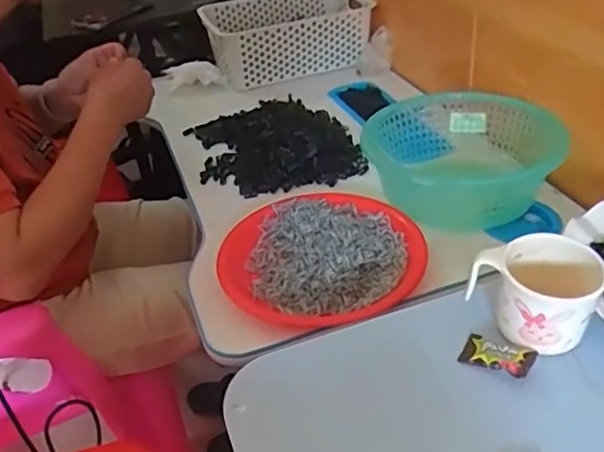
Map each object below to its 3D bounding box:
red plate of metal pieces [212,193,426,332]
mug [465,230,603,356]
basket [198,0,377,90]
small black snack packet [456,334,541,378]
[{"bbox_3d":[0.023,0.031,0.689,0.225,0.033,0.212,-4,36,3],"label":"red plate of metal pieces"},{"bbox_3d":[0.190,0.049,0.492,0.092,0.071,0.089,-4,36,3],"label":"mug"},{"bbox_3d":[-0.026,-0.363,1.159,0.292,0.109,0.213,-18,38,-15],"label":"basket"},{"bbox_3d":[0.154,0.100,0.478,0.053,0.015,0.028,16,42,28],"label":"small black snack packet"}]

